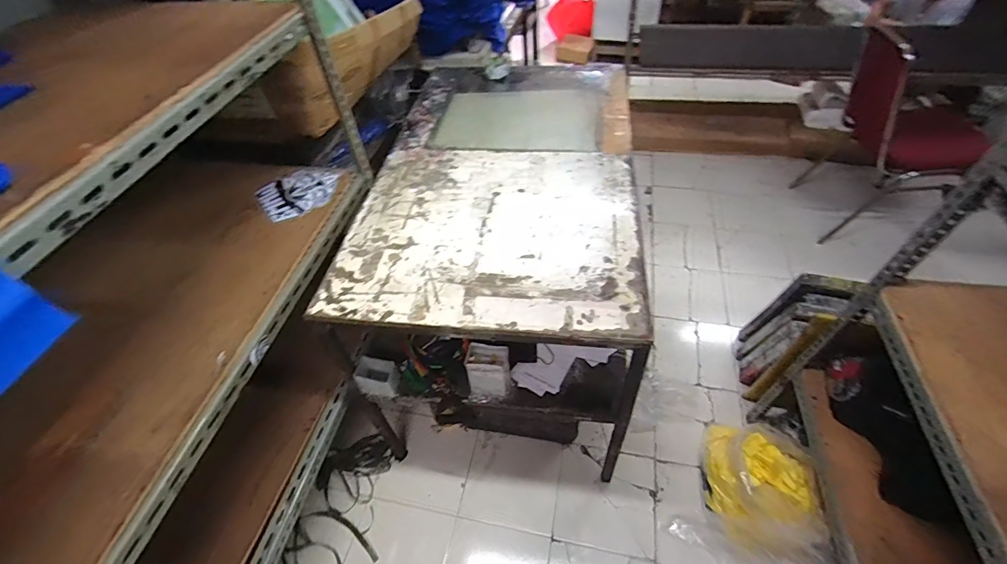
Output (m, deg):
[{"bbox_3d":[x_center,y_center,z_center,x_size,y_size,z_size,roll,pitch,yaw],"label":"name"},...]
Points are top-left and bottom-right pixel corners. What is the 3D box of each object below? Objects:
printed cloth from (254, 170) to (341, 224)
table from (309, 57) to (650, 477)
[{"bbox_3d":[-0.528,-0.236,1.146,0.197,0.010,0.186,-30,54,-23],"label":"printed cloth"},{"bbox_3d":[0.027,-0.092,1.494,0.738,0.710,1.138,4,49,10],"label":"table"}]

